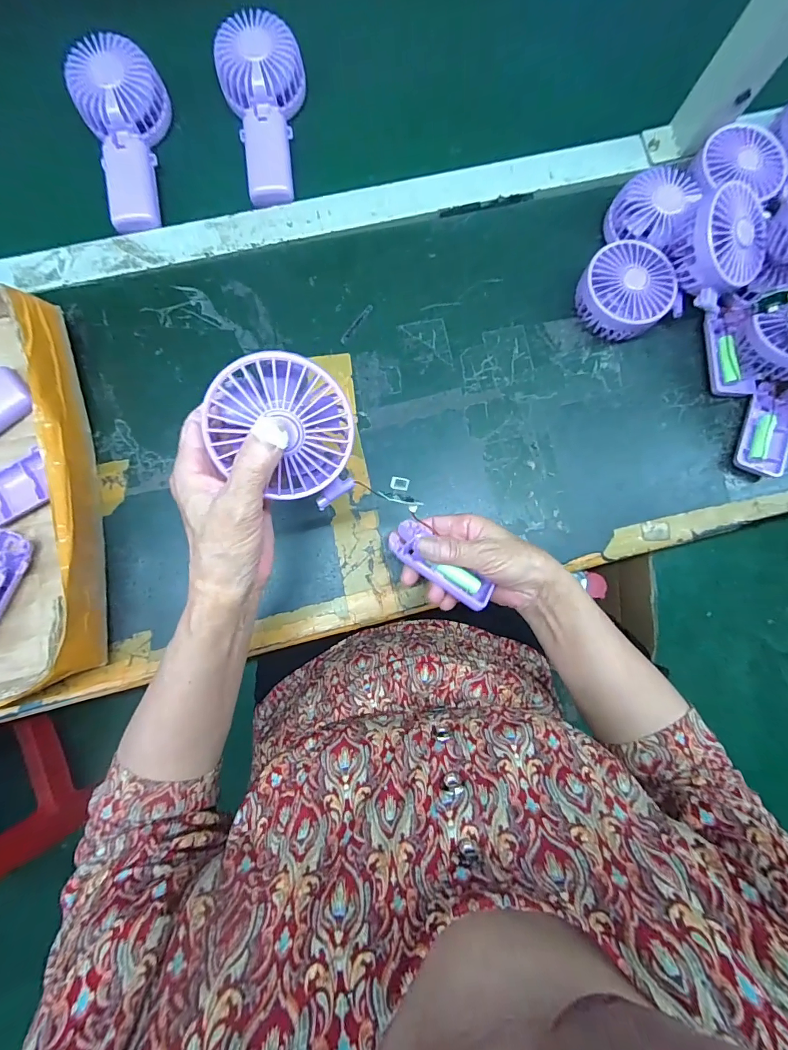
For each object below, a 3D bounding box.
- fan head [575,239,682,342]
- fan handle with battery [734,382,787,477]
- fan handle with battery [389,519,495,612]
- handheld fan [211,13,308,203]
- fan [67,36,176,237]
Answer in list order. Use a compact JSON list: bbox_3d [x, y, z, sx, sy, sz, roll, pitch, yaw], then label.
[{"bbox_3d":[0.228,-0.229,0.420,0.085,0.044,0.083,0,83,-2],"label":"fan head"},{"bbox_3d":[0.374,-0.092,0.422,0.045,0.018,0.088,20,82,1],"label":"fan handle with battery"},{"bbox_3d":[0.037,0.034,0.348,0.095,0.027,0.030,39,83,13],"label":"fan handle with battery"},{"bbox_3d":[-0.125,-0.417,0.426,0.081,0.049,0.165,-13,83,-4],"label":"handheld fan"},{"bbox_3d":[-0.263,-0.387,0.417,0.083,0.046,0.172,-11,83,-4],"label":"fan"}]

